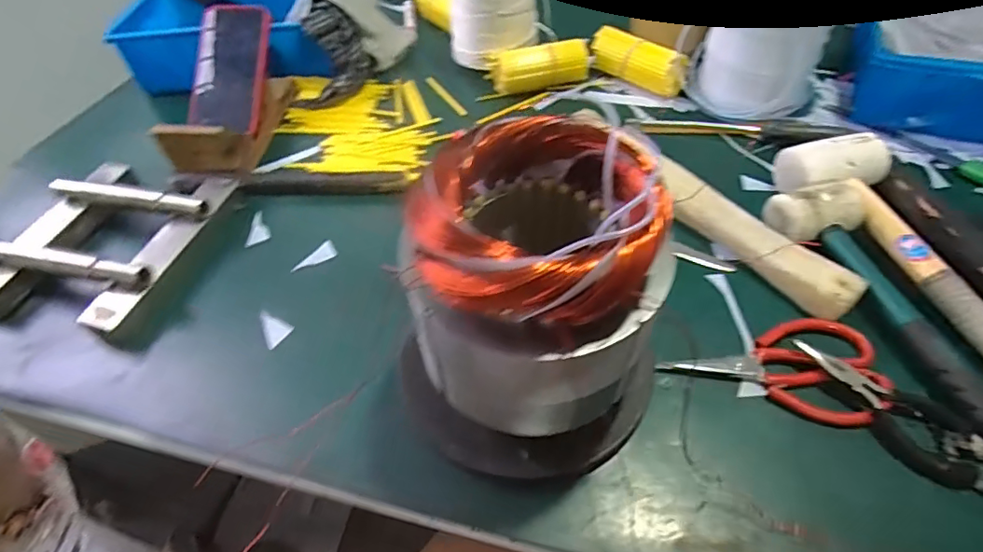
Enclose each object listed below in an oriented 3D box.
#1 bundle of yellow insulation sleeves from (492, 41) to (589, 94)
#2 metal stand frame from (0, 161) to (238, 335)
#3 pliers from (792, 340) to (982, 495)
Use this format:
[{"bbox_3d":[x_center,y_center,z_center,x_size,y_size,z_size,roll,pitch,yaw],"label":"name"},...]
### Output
[{"bbox_3d":[0.063,-0.269,0.683,0.128,0.045,0.040,-10,49,-4],"label":"bundle of yellow insulation sleeves"},{"bbox_3d":[-0.377,-0.040,0.523,0.177,0.048,0.197,9,50,12],"label":"metal stand frame"},{"bbox_3d":[0.284,0.091,0.375,0.047,0.017,0.130,-28,52,-19],"label":"pliers"}]

